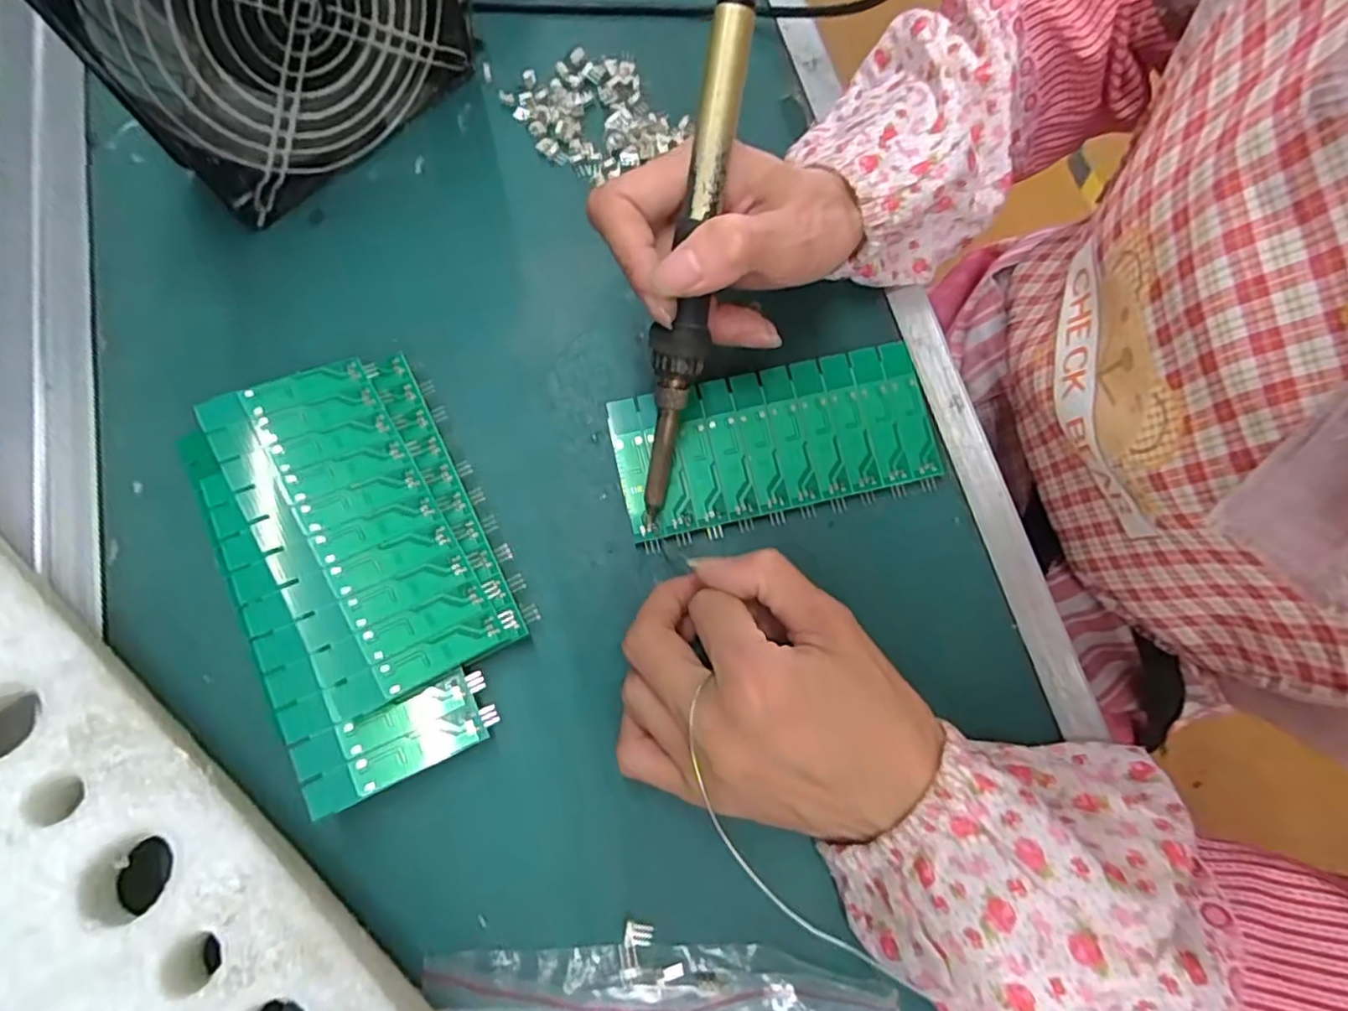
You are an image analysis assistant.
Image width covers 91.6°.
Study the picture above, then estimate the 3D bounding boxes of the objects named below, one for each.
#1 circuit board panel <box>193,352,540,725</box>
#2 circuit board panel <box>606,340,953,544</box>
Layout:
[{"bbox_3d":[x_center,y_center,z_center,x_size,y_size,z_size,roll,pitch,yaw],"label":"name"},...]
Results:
[{"bbox_3d":[-0.119,0.003,0.261,0.082,0.005,0.138,-23,75,-28],"label":"circuit board panel"},{"bbox_3d":[0.044,-0.029,0.288,0.138,0.009,0.062,-14,74,-5],"label":"circuit board panel"}]

